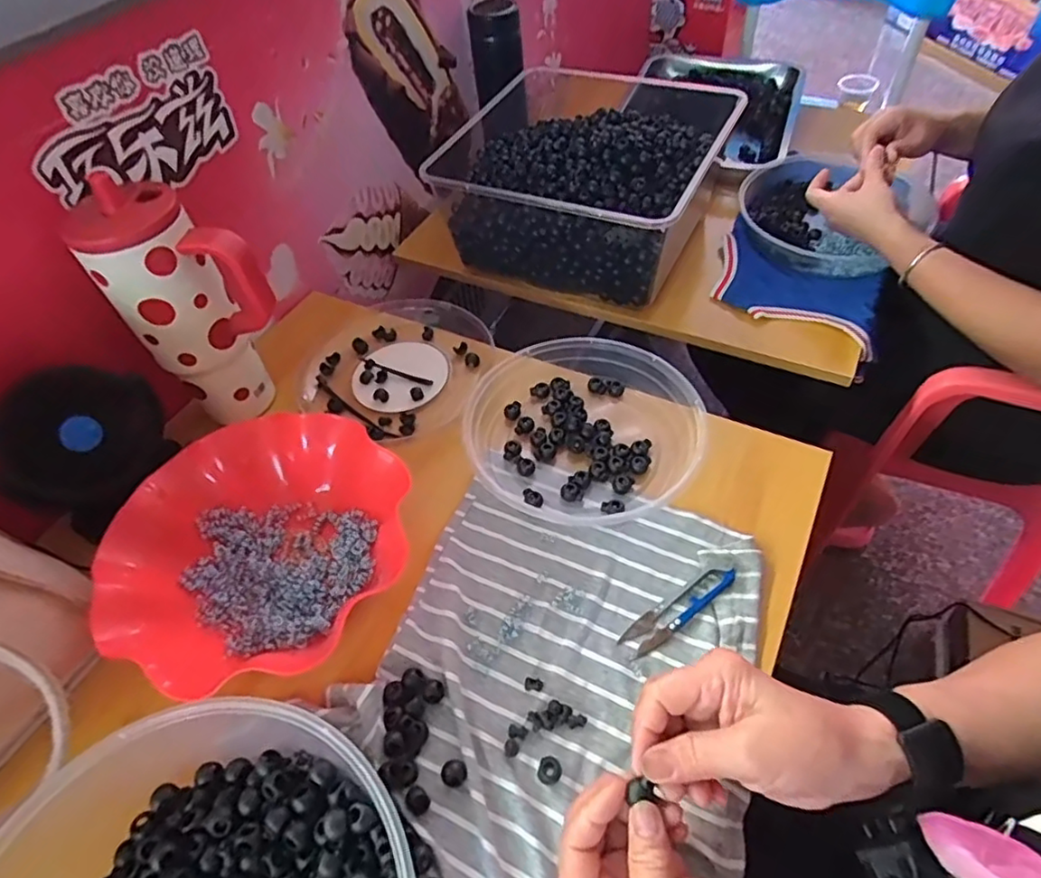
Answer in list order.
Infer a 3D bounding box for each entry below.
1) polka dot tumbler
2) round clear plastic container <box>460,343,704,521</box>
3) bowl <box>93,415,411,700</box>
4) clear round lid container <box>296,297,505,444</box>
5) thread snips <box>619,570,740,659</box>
[{"bbox_3d":[-0.280,-0.111,0.526,0.113,0.214,0.098,35,62,28],"label":"polka dot tumbler"},{"bbox_3d":[0.056,-0.015,0.536,0.190,0.044,0.180,-3,51,3],"label":"round clear plastic container"},{"bbox_3d":[-0.205,0.081,0.475,0.193,0.059,0.217,27,58,24],"label":"bowl"},{"bbox_3d":[-0.129,-0.078,0.629,0.176,0.025,0.178,-3,51,3],"label":"clear round lid container"},{"bbox_3d":[0.116,0.123,0.444,0.097,0.011,0.023,-31,55,-19],"label":"thread snips"}]

